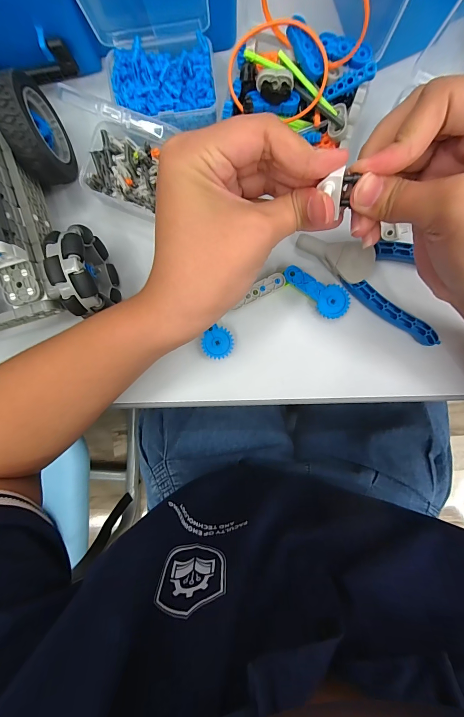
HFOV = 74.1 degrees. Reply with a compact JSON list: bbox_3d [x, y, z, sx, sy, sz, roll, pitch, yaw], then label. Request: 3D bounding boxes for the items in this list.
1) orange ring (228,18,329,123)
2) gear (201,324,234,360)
[{"bbox_3d":[0.031,-0.191,0.203,0.065,0.007,0.050,8,115,2],"label":"orange ring"},{"bbox_3d":[-0.012,-0.012,0.247,0.024,0.006,0.025,0,93,1],"label":"gear"}]

